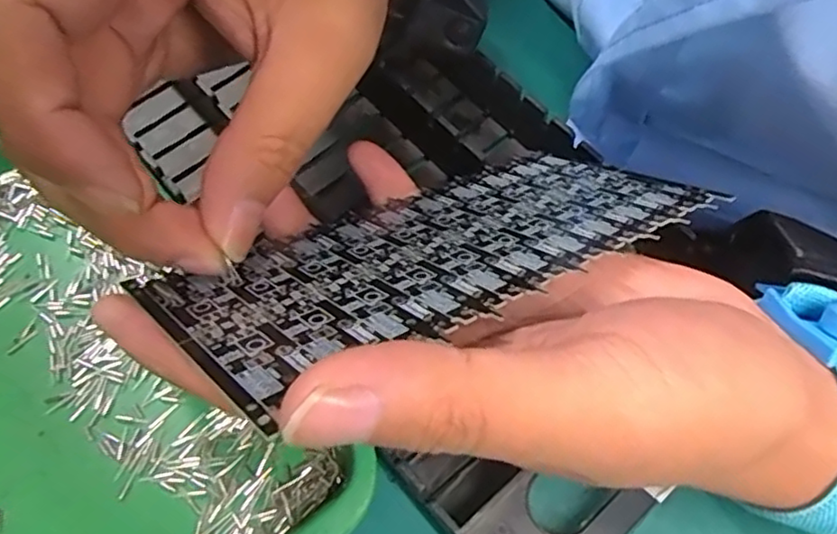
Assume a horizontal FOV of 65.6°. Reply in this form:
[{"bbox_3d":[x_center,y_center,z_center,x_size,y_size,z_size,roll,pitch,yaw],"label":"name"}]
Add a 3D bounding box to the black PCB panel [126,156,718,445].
[{"bbox_3d":[0.009,-0.008,0.191,0.159,0.004,0.074,-23,32,-34],"label":"black PCB panel"}]

